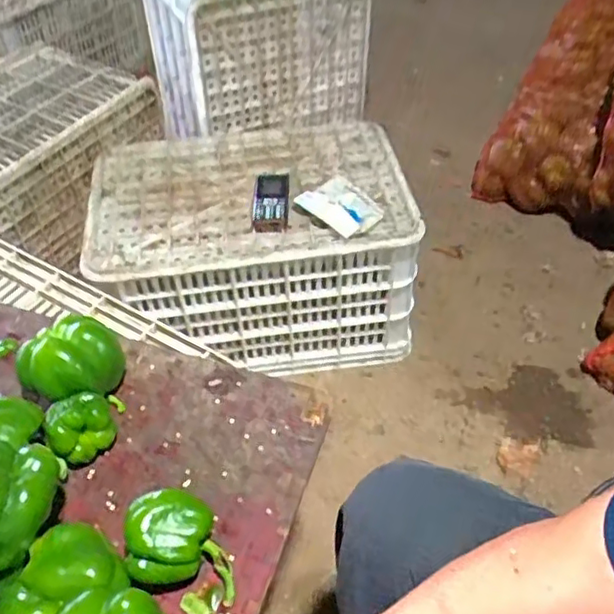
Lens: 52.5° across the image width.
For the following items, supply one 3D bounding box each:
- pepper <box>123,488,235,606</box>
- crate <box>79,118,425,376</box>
[{"bbox_3d":[-0.104,0.193,0.512,0.092,0.059,0.069,4,47,4],"label":"pepper"},{"bbox_3d":[-0.099,-0.129,1.116,0.510,0.271,0.403,-6,47,-5],"label":"crate"}]

